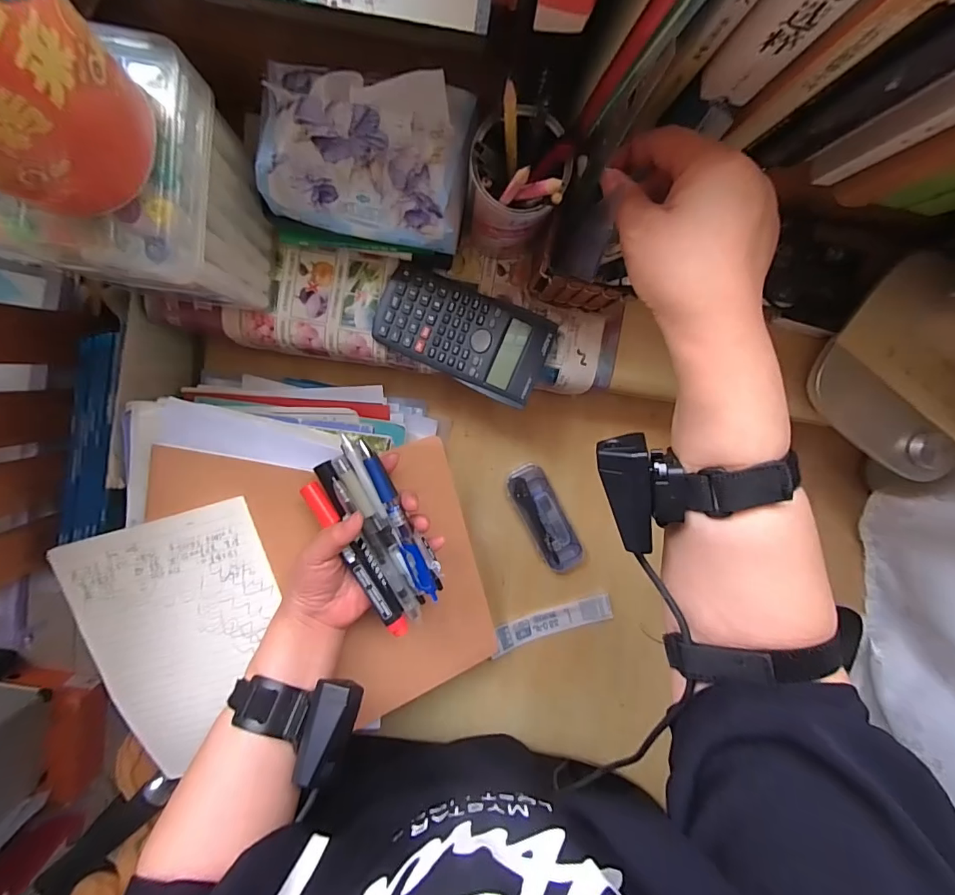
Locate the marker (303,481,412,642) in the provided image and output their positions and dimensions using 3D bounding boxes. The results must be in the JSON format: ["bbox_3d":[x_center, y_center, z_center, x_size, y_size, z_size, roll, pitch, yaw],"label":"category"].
[{"bbox_3d":[-0.099,0.091,0.380,0.017,0.020,0.144,-33,93,2],"label":"marker"}]

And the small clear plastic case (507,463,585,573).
[{"bbox_3d":[0.077,0.082,0.527,0.047,0.024,0.132,-28,99,1],"label":"small clear plastic case"}]

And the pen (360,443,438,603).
[{"bbox_3d":[-0.065,0.062,0.379,0.014,0.009,0.144,-23,98,0],"label":"pen"}]

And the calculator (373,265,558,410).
[{"bbox_3d":[-0.013,-0.098,0.412,0.151,0.018,0.081,19,97,-6],"label":"calculator"}]

